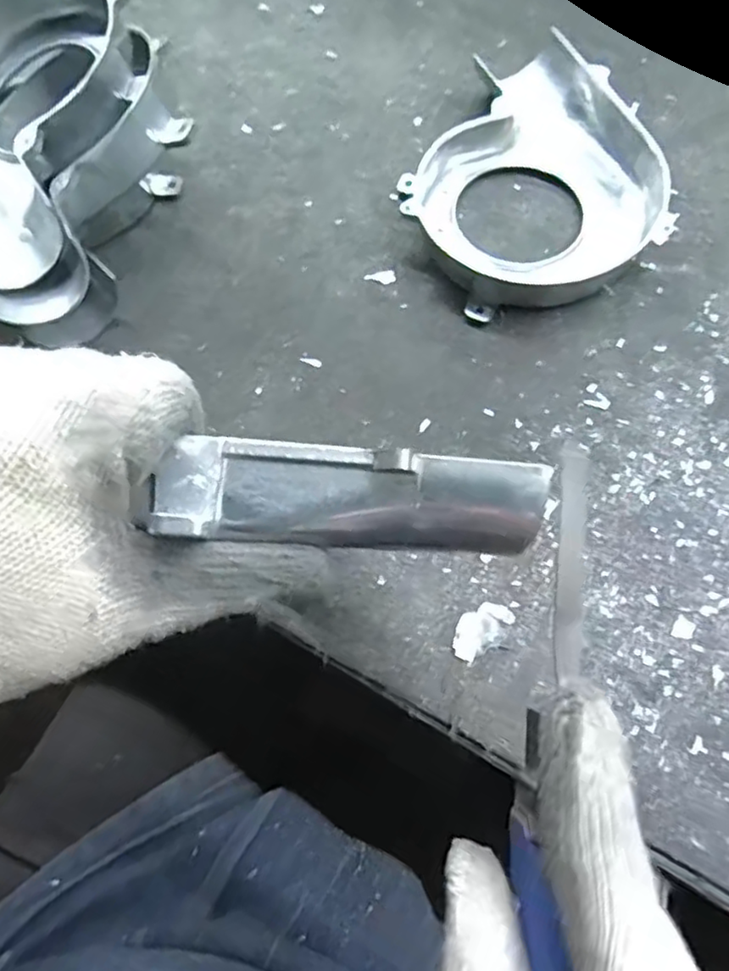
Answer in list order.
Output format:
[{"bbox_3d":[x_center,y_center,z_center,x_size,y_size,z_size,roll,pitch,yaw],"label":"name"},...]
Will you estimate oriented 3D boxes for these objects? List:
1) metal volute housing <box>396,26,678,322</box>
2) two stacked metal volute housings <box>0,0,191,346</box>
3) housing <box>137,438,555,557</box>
[{"bbox_3d":[0.100,-0.197,0.413,0.145,0.030,0.182,-20,69,-5],"label":"metal volute housing"},{"bbox_3d":[-0.189,-0.198,0.397,0.153,0.085,0.221,-26,69,-8],"label":"two stacked metal volute housings"},{"bbox_3d":[-0.001,0.006,0.208,0.121,0.029,0.029,4,67,-14],"label":"housing"}]

